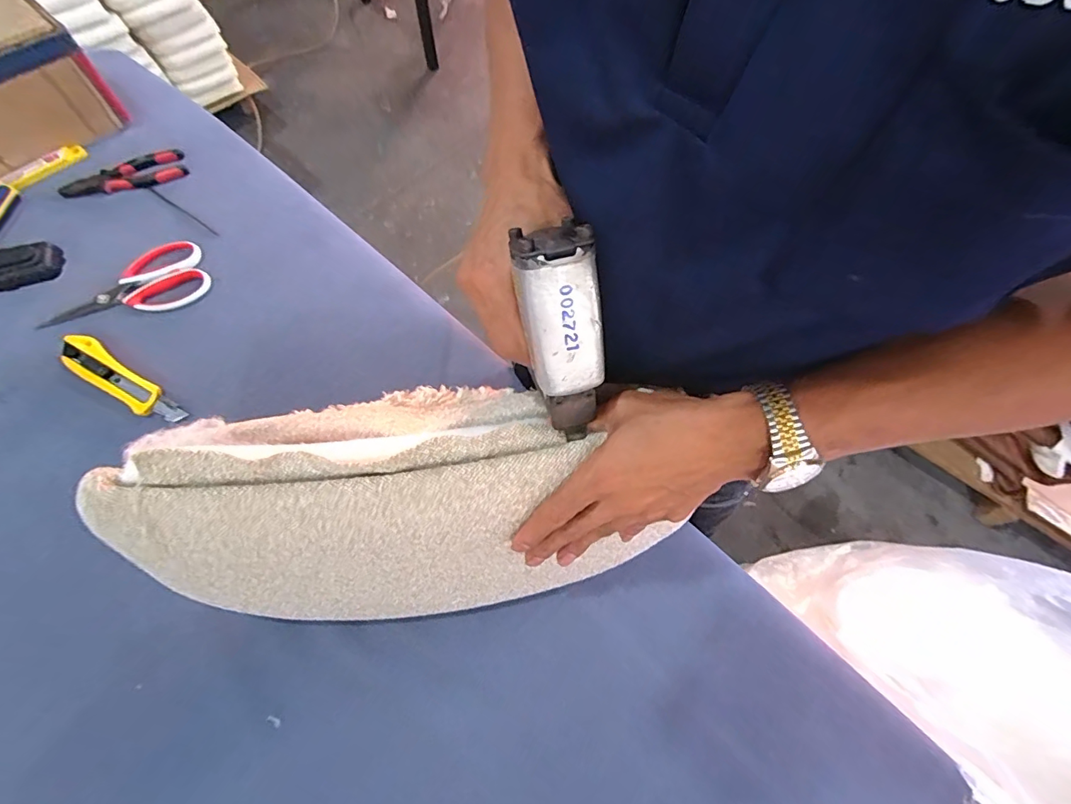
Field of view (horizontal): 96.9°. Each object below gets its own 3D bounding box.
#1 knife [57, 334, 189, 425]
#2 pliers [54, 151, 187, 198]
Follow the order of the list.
[{"bbox_3d":[-0.462,-0.025,0.523,0.173,0.024,0.038,31,66,13],"label":"knife"},{"bbox_3d":[-0.576,-0.315,0.661,0.160,0.014,0.052,-17,65,-10],"label":"pliers"}]

